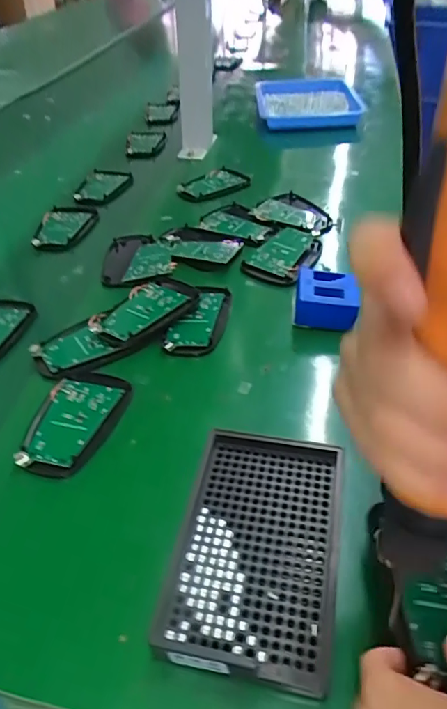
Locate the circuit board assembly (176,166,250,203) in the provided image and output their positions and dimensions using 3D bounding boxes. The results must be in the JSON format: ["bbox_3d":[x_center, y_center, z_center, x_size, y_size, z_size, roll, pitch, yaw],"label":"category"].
[{"bbox_3d":[-0.017,-0.226,0.668,0.088,0.019,0.054,-15,44,-16],"label":"circuit board assembly"}]

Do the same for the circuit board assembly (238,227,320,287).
[{"bbox_3d":[0.062,-0.106,0.532,0.062,0.016,0.089,20,46,21],"label":"circuit board assembly"}]

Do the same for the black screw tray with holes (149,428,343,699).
[{"bbox_3d":[0.020,0.110,0.293,0.090,0.022,0.137,7,43,11],"label":"black screw tray with holes"}]

